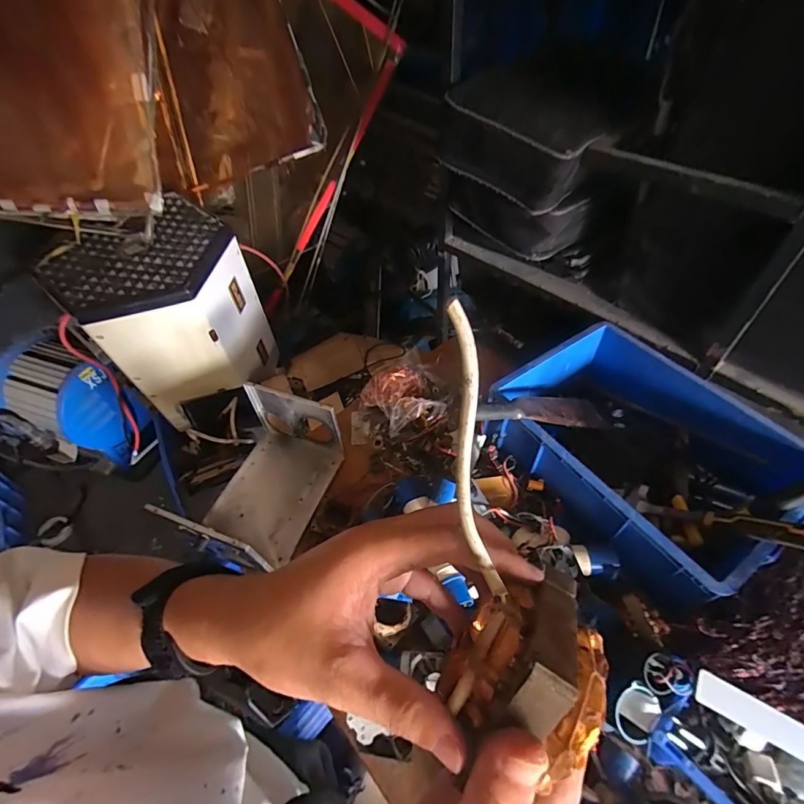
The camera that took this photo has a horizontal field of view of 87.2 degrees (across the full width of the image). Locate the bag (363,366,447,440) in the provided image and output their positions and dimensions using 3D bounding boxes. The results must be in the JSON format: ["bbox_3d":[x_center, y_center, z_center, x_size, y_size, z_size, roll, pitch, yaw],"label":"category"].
[{"bbox_3d":[0.001,-0.009,0.990,0.148,0.062,0.176,-30,55,-21],"label":"bag"}]

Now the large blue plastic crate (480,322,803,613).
[{"bbox_3d":[0.448,0.090,0.819,0.389,0.154,0.477,-31,55,-22],"label":"large blue plastic crate"}]

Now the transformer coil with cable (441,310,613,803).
[{"bbox_3d":[0.036,0.053,0.175,0.063,0.044,0.175,-12,82,-8],"label":"transformer coil with cable"}]

